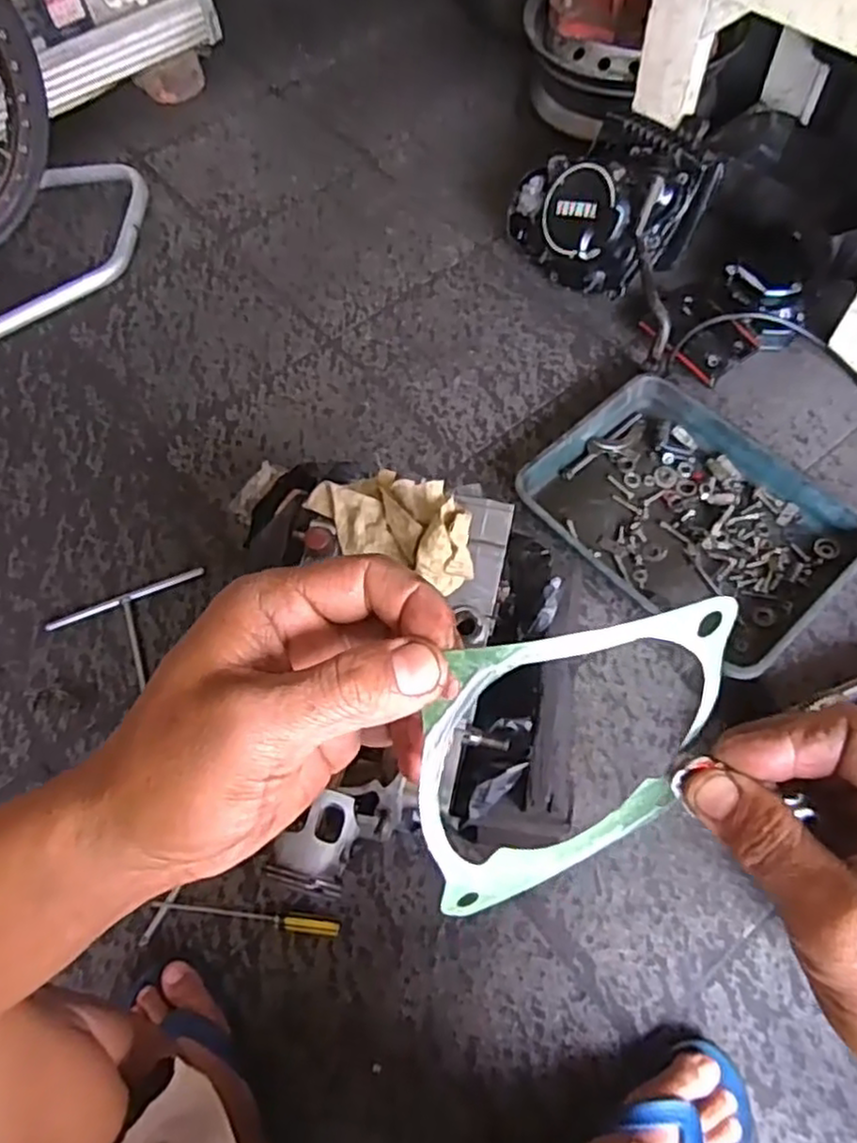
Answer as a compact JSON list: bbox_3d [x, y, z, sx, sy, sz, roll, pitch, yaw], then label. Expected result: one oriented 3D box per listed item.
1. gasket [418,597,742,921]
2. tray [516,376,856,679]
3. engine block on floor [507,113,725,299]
[{"bbox_3d":[0.048,0.062,0.240,0.107,0.111,0.019,-17,35,-12],"label":"gasket"},{"bbox_3d":[0.315,-0.068,0.858,0.276,0.044,0.356,-40,68,-16],"label":"tray"},{"bbox_3d":[0.252,-0.521,1.017,0.206,0.173,0.230,-42,69,-16],"label":"engine block on floor"}]

